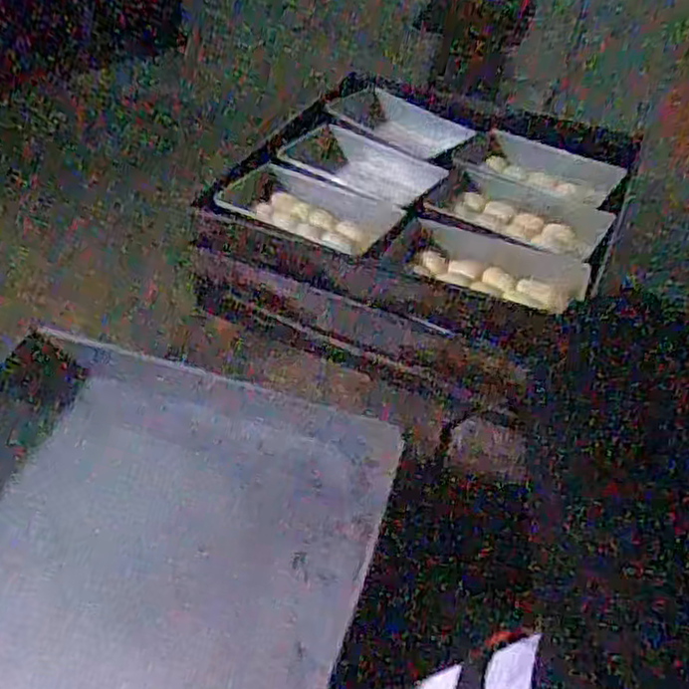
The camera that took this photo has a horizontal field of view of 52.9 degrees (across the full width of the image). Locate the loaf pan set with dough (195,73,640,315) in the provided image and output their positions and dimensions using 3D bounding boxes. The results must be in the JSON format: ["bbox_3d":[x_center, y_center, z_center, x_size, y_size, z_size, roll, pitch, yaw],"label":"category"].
[{"bbox_3d":[0.114,-0.214,0.884,0.443,0.093,0.387,19,43,12],"label":"loaf pan set with dough"}]

